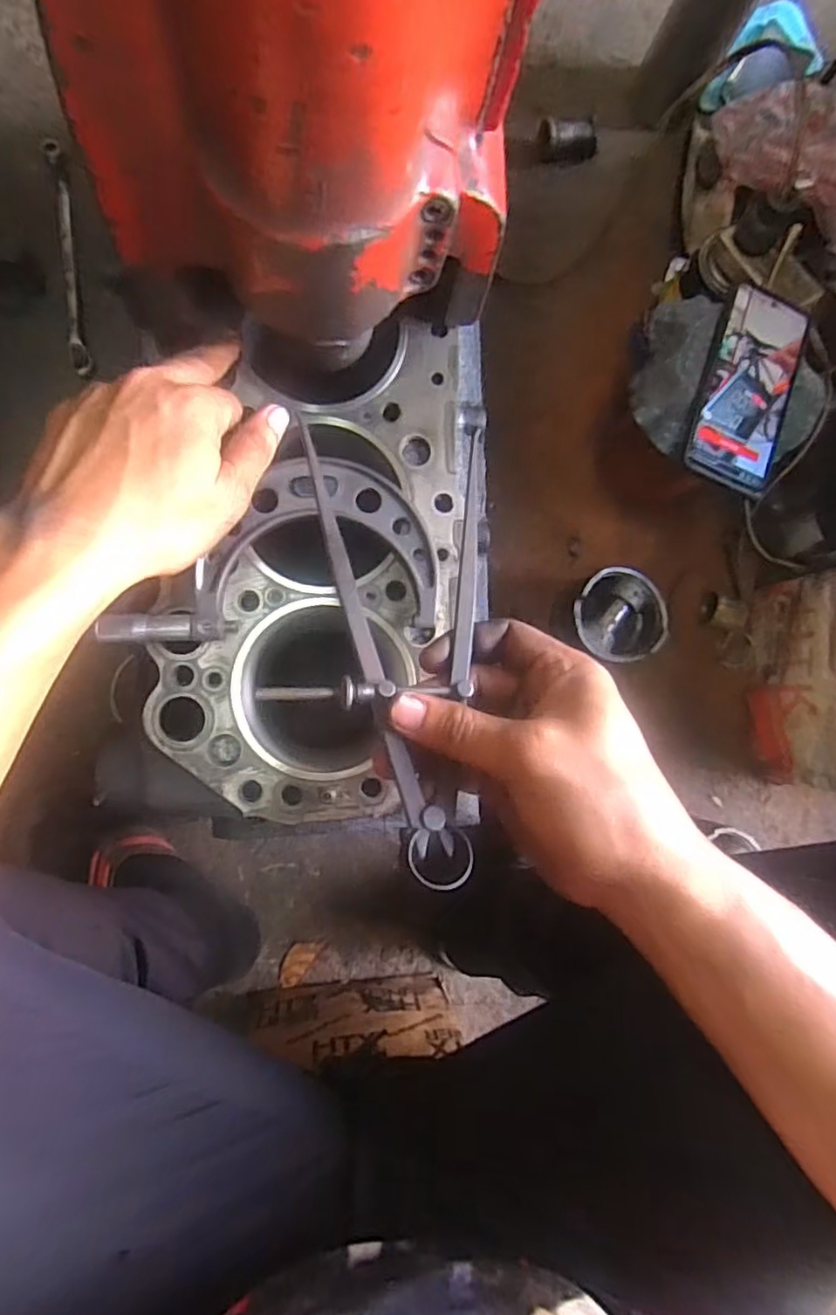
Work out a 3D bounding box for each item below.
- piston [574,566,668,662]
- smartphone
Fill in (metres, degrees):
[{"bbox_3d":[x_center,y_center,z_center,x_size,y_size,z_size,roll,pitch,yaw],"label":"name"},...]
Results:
[{"bbox_3d":[0.200,-0.042,0.672,0.091,0.076,0.090,0,87,-8],"label":"piston"},{"bbox_3d":[0.272,-0.218,0.522,0.078,0.009,0.163,18,85,-7],"label":"smartphone"}]

